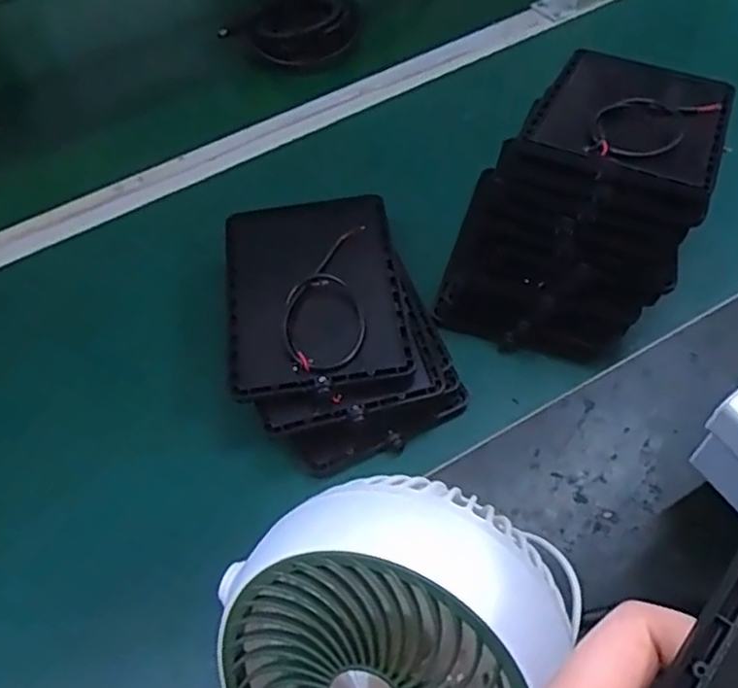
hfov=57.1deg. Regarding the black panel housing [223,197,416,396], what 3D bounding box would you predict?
[{"bbox_3d":[-0.038,-0.038,0.461,0.114,0.014,0.151,-8,55,-1],"label":"black panel housing"}]

